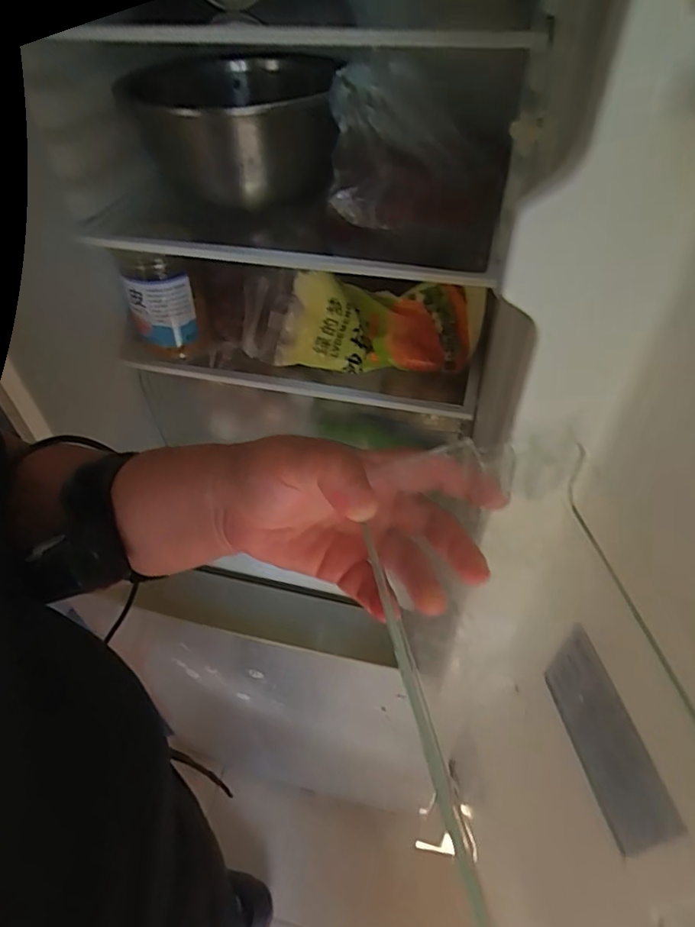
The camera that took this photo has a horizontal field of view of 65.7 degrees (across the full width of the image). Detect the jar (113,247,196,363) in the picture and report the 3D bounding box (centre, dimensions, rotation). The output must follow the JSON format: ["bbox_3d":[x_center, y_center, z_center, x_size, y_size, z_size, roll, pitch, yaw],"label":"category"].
[{"bbox_3d":[-0.203,-0.172,0.586,0.065,0.120,0.065,-1,48,1],"label":"jar"}]

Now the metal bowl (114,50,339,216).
[{"bbox_3d":[-0.110,-0.333,0.545,0.197,0.105,0.211,-1,48,1],"label":"metal bowl"}]

